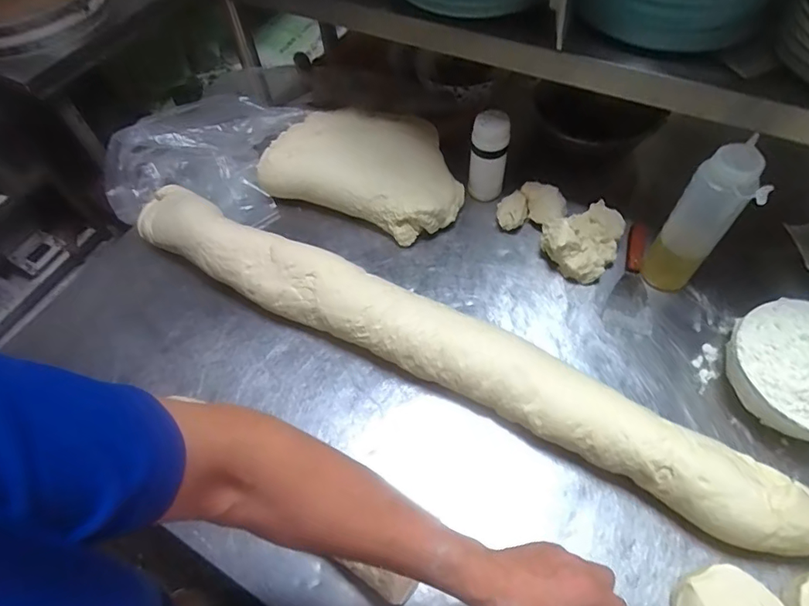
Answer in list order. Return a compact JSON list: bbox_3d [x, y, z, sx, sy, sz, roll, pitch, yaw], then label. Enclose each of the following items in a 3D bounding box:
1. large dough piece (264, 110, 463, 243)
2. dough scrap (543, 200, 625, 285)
[{"bbox_3d":[-0.065,-0.262,0.902,0.359,0.069,0.252,19,62,15],"label":"large dough piece"},{"bbox_3d":[0.296,-0.106,0.793,0.136,0.071,0.109,-39,64,-18],"label":"dough scrap"}]

